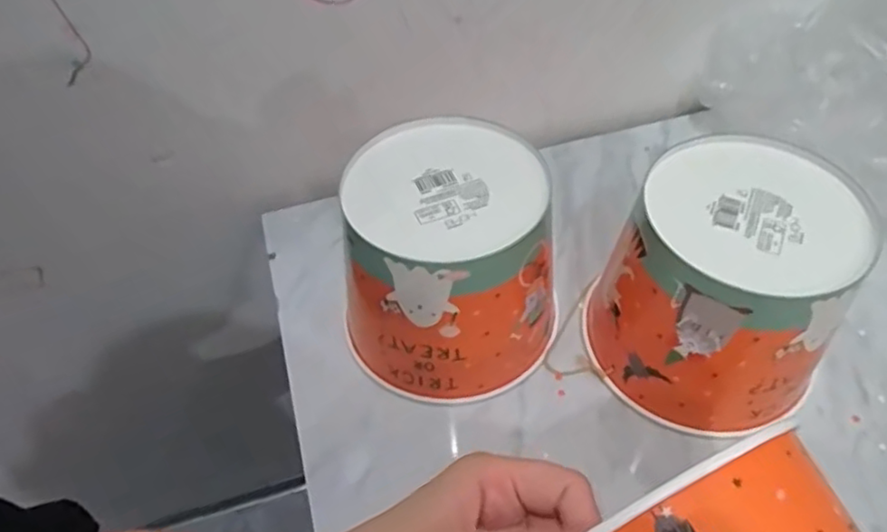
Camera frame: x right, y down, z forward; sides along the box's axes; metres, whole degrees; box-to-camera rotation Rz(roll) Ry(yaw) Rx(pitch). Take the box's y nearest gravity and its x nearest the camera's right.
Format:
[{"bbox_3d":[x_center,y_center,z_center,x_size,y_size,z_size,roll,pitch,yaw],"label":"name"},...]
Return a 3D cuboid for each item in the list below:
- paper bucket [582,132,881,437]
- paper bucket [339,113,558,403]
[{"bbox_3d":[0.179,0.014,0.423,0.143,0.132,0.146,-1,51,2],"label":"paper bucket"},{"bbox_3d":[0.005,-0.003,0.446,0.132,0.133,0.144,-3,51,0],"label":"paper bucket"}]

